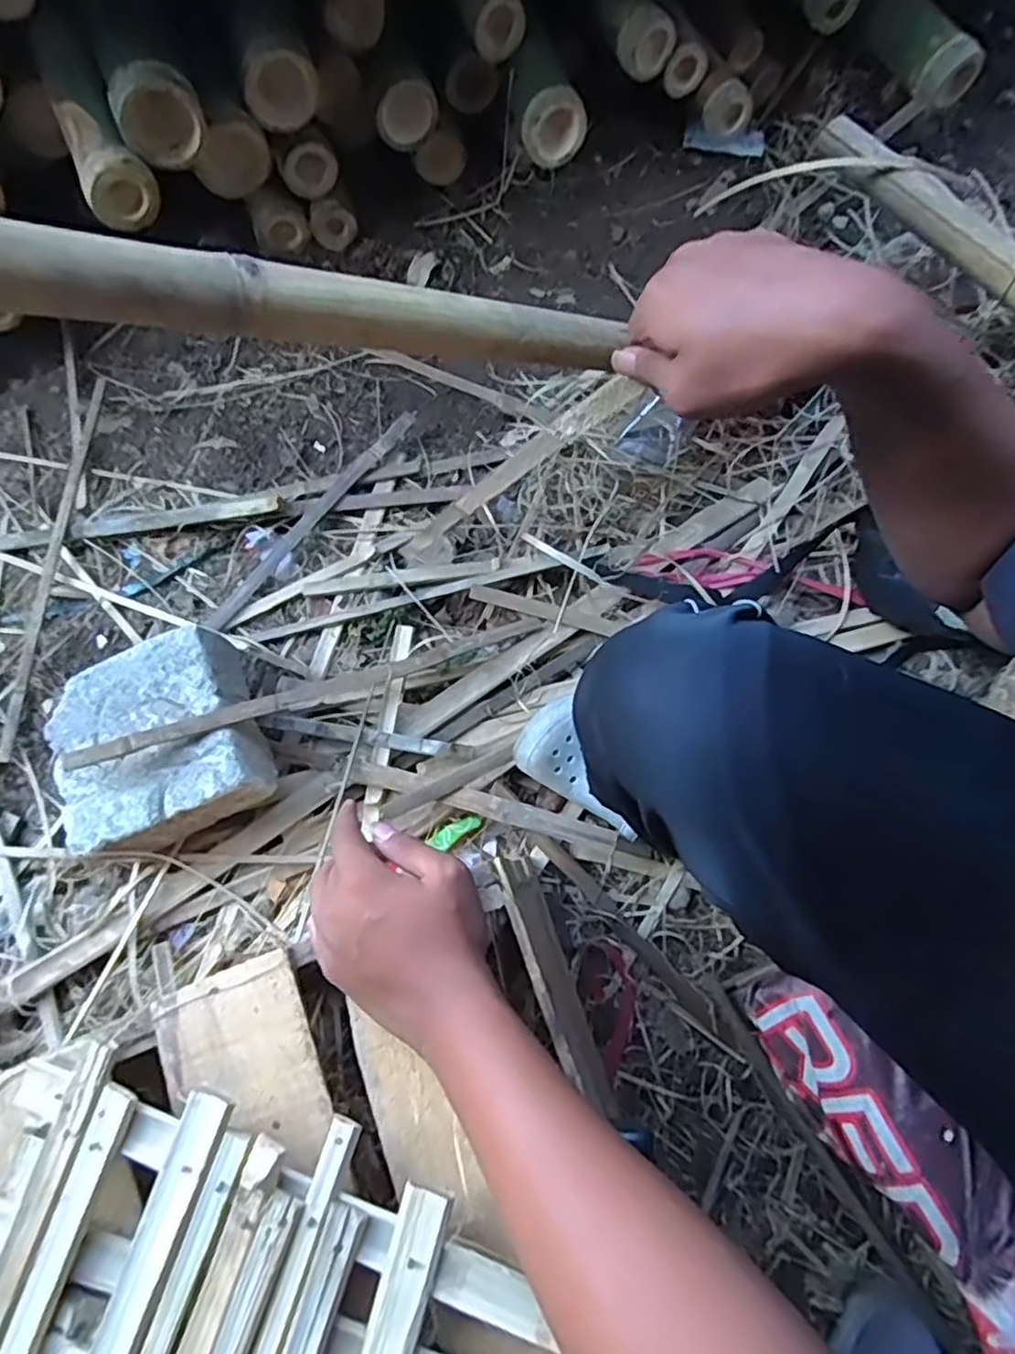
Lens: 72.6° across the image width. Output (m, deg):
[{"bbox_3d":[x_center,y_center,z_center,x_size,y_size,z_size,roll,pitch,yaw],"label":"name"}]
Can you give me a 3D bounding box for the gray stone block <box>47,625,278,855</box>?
[{"bbox_3d":[-0.379,0.073,0.766,0.198,0.112,0.198,-23,76,-4],"label":"gray stone block"}]

